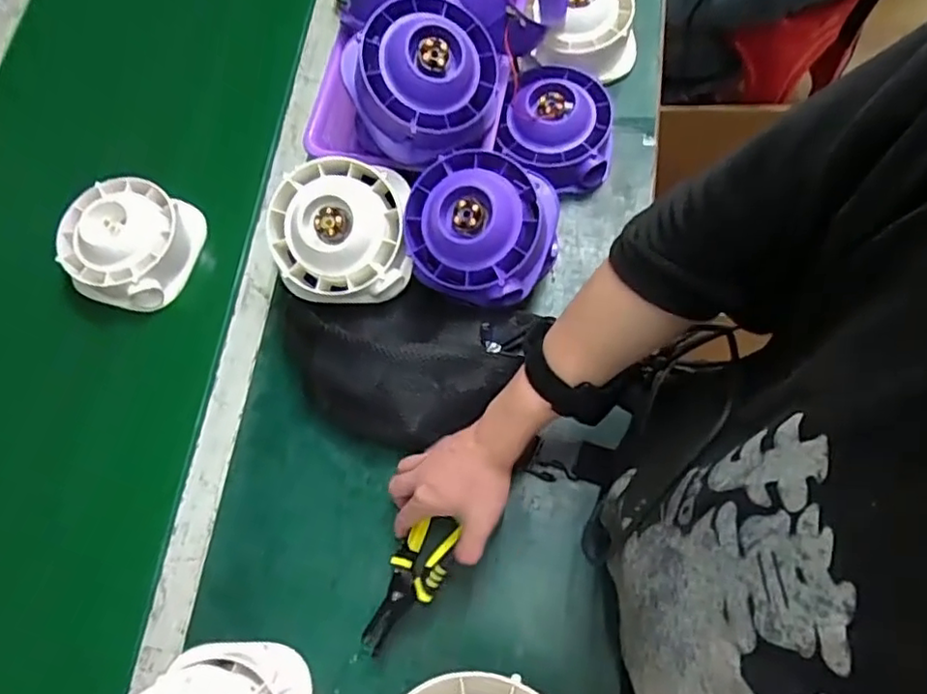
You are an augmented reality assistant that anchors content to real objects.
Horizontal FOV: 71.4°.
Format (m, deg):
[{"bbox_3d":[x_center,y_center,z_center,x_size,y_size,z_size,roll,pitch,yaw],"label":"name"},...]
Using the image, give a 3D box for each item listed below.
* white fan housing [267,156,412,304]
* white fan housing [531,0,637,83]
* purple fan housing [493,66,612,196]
[{"bbox_3d":[-0.122,-0.112,0.634,0.138,0.075,0.138,0,95,3],"label":"white fan housing"},{"bbox_3d":[0.138,-0.375,0.741,0.122,0.064,0.132,2,72,5],"label":"white fan housing"},{"bbox_3d":[0.102,-0.245,0.696,0.118,0.058,0.131,10,73,7],"label":"purple fan housing"}]

